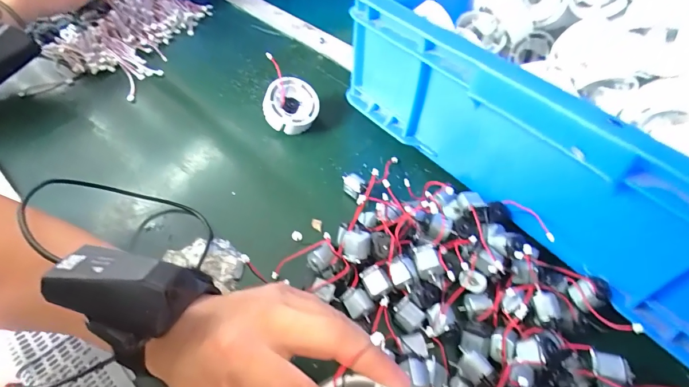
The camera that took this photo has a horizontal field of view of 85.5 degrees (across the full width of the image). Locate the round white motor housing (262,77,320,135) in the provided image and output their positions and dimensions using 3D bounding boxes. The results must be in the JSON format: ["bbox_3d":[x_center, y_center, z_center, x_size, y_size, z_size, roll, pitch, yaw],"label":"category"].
[{"bbox_3d":[-0.056,-0.091,0.391,0.053,0.026,0.051,5,75,-20],"label":"round white motor housing"}]

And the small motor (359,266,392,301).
[{"bbox_3d":[0.024,0.067,0.281,0.016,0.011,0.022,-29,57,-26],"label":"small motor"}]

